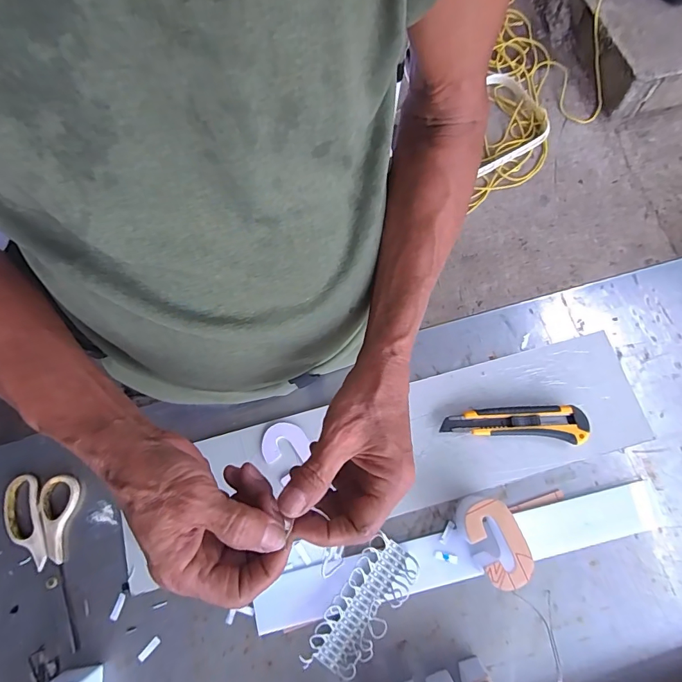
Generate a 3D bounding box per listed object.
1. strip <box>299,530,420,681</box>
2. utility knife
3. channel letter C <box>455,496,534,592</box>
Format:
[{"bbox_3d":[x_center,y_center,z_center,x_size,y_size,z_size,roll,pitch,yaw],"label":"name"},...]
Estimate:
[{"bbox_3d":[0.023,0.279,0.434,0.057,0.018,0.143,34,77,9],"label":"strip"},{"bbox_3d":[0.198,0.091,0.479,0.157,0.021,0.041,5,74,1],"label":"utility knife"},{"bbox_3d":[0.157,0.208,0.435,0.047,0.053,0.083,-21,75,-6],"label":"channel letter C"}]

